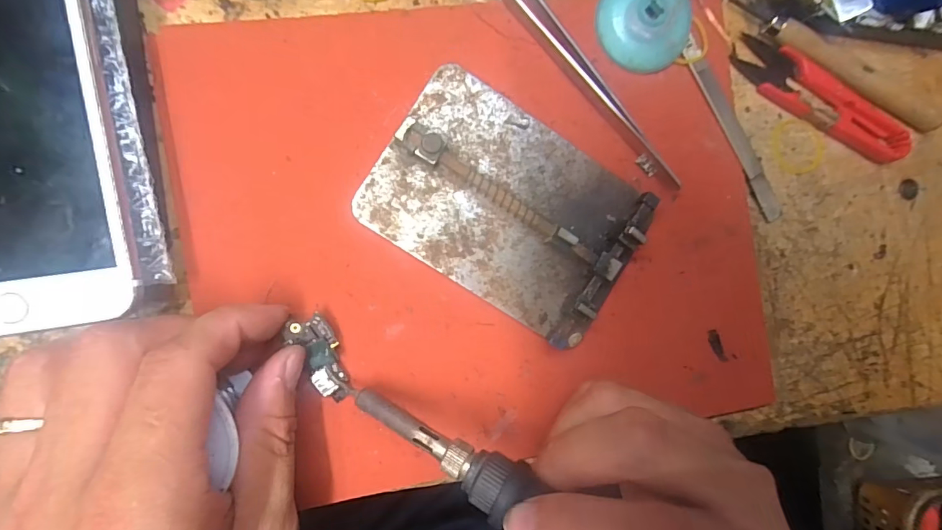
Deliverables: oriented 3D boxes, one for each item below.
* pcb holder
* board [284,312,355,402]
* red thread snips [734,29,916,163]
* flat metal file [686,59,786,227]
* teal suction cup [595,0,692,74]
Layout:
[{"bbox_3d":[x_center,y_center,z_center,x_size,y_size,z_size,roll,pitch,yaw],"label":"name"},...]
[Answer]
[{"bbox_3d":[0.017,-0.026,0.191,0.112,0.016,0.080,32,86,-8],"label":"pcb holder"},{"bbox_3d":[-0.062,0.040,0.184,0.017,0.007,0.038,-22,103,-7],"label":"board"},{"bbox_3d":[0.173,-0.081,0.217,0.096,0.010,0.024,32,86,-8],"label":"red thread snips"},{"bbox_3d":[0.130,-0.060,0.213,0.011,0.004,0.086,-32,95,-7],"label":"flat metal file"},{"bbox_3d":[0.079,-0.110,0.199,0.044,0.015,0.039,44,85,-7],"label":"teal suction cup"}]

